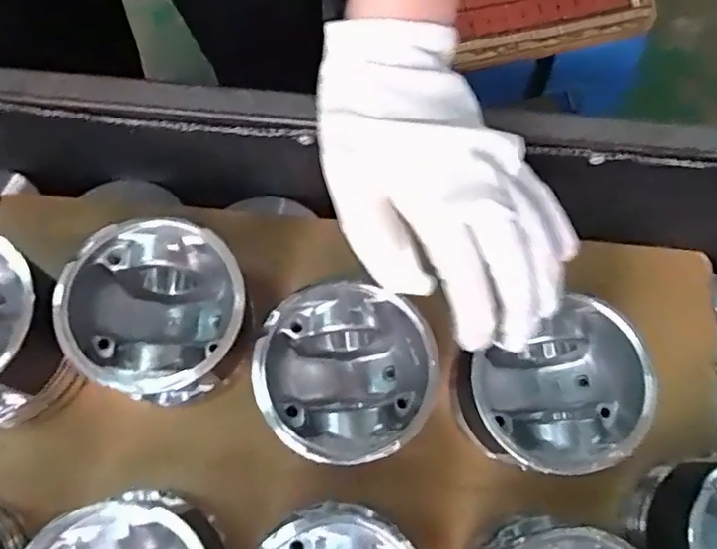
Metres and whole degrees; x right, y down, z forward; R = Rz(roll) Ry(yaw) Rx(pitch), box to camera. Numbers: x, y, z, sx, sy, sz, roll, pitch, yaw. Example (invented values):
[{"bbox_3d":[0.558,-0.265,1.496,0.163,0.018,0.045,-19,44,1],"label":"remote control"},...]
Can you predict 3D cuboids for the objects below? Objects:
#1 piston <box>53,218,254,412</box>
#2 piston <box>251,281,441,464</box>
[{"bbox_3d":[-0.128,0.026,0.417,0.110,0.079,0.105,39,78,8],"label":"piston"},{"bbox_3d":[-0.009,0.070,0.427,0.108,0.100,0.103,0,75,-1],"label":"piston"}]

